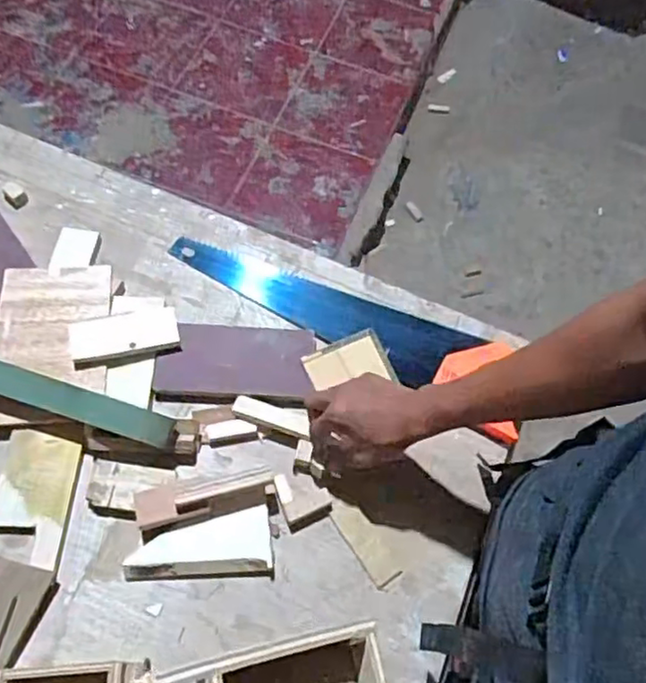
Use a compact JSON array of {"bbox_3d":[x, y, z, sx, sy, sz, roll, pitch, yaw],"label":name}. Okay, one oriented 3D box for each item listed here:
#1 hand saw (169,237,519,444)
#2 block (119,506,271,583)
[{"bbox_3d":[0.037,-0.042,0.830,0.490,0.034,0.108,30,67,10],"label":"hand saw"},{"bbox_3d":[-0.134,0.223,0.692,0.152,0.020,0.063,-6,66,-7],"label":"block"}]

